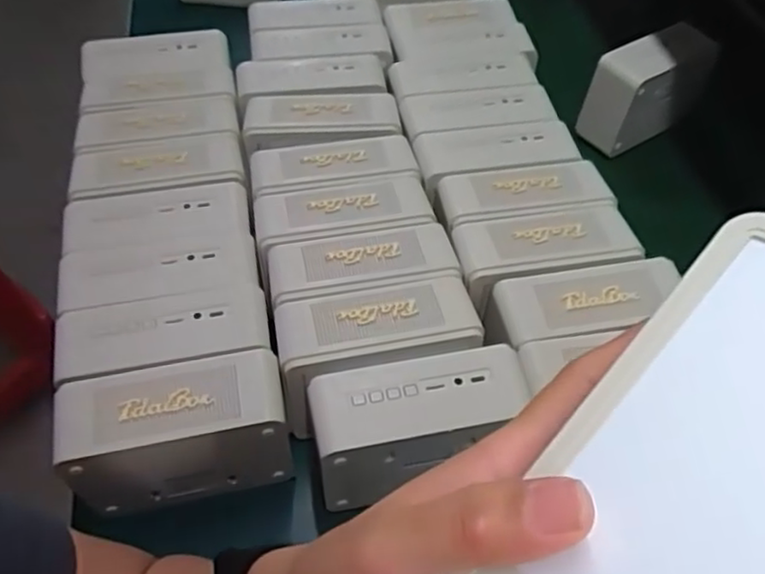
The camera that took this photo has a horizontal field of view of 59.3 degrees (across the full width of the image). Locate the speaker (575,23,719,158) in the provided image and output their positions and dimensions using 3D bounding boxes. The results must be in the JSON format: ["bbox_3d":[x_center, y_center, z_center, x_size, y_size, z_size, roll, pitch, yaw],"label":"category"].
[{"bbox_3d":[0.290,-0.219,0.743,0.145,0.092,0.059,-30,58,-24],"label":"speaker"}]

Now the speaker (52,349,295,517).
[{"bbox_3d":[-0.133,0.101,0.450,0.135,0.095,0.059,-8,52,-9],"label":"speaker"}]

